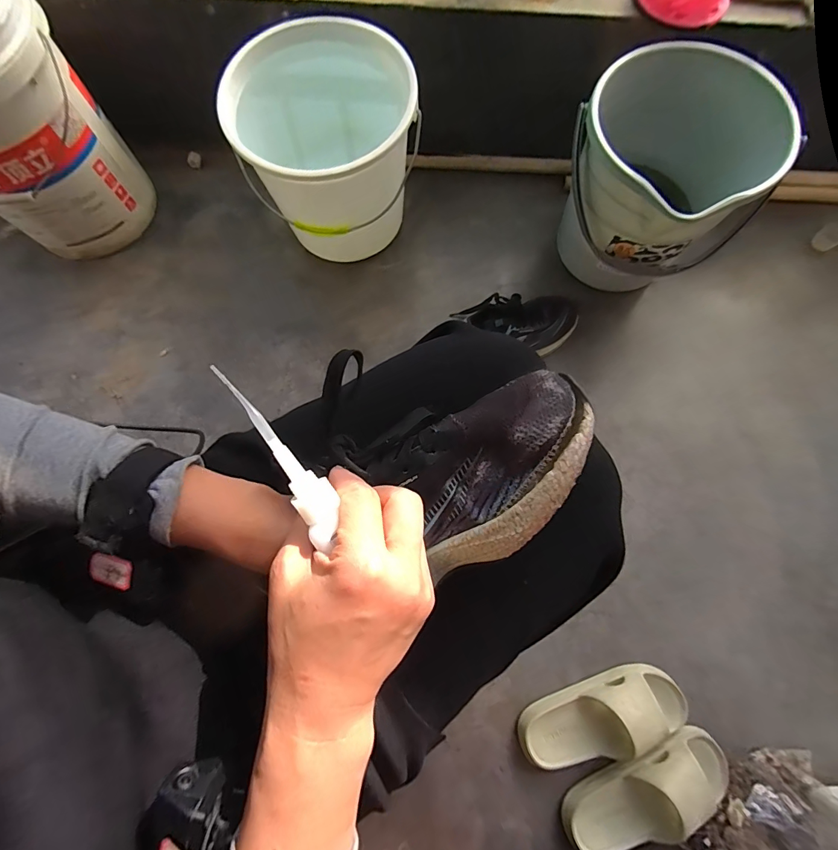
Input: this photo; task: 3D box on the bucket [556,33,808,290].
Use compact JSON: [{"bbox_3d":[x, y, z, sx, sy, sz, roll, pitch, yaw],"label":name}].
[{"bbox_3d":[0.416,-0.429,0.739,0.291,0.290,0.315,0,76,0],"label":"bucket"}]

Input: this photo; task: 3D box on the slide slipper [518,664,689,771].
[{"bbox_3d":[0.290,0.461,0.635,0.262,0.073,0.097,-16,77,-4],"label":"slide slipper"}]

